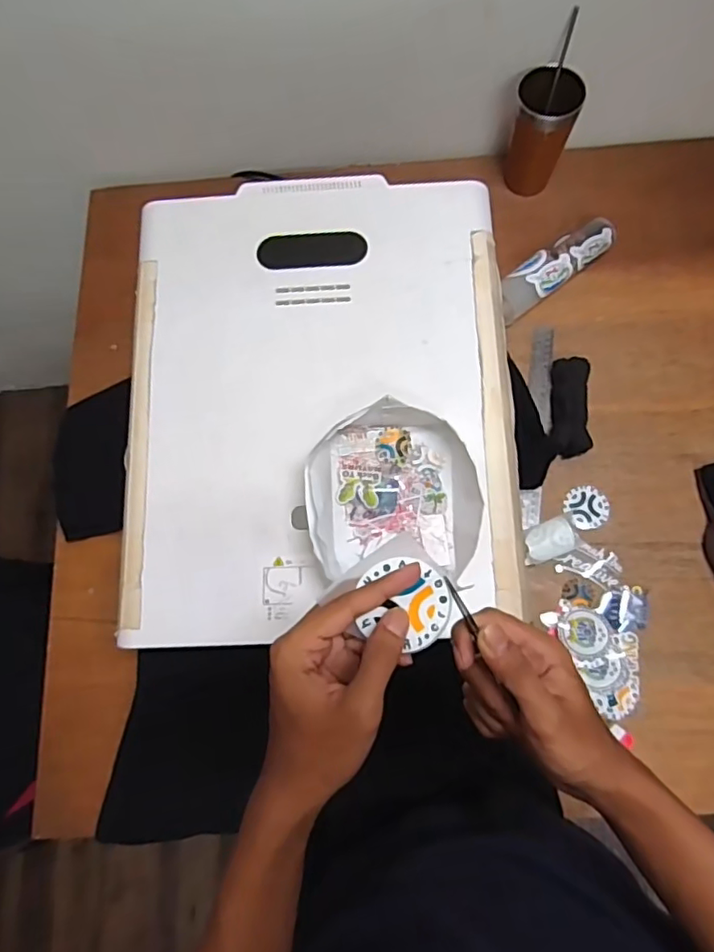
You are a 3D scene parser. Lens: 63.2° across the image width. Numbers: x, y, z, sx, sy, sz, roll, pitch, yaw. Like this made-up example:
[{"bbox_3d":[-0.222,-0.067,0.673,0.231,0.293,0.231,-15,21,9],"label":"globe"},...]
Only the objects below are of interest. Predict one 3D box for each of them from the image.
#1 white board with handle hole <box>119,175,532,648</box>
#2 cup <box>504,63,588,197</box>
[{"bbox_3d":[-0.040,-0.092,0.611,0.396,0.021,0.495,-3,76,1],"label":"white board with handle hole"},{"bbox_3d":[0.245,-0.459,0.790,0.081,0.149,0.069,14,77,5],"label":"cup"}]

